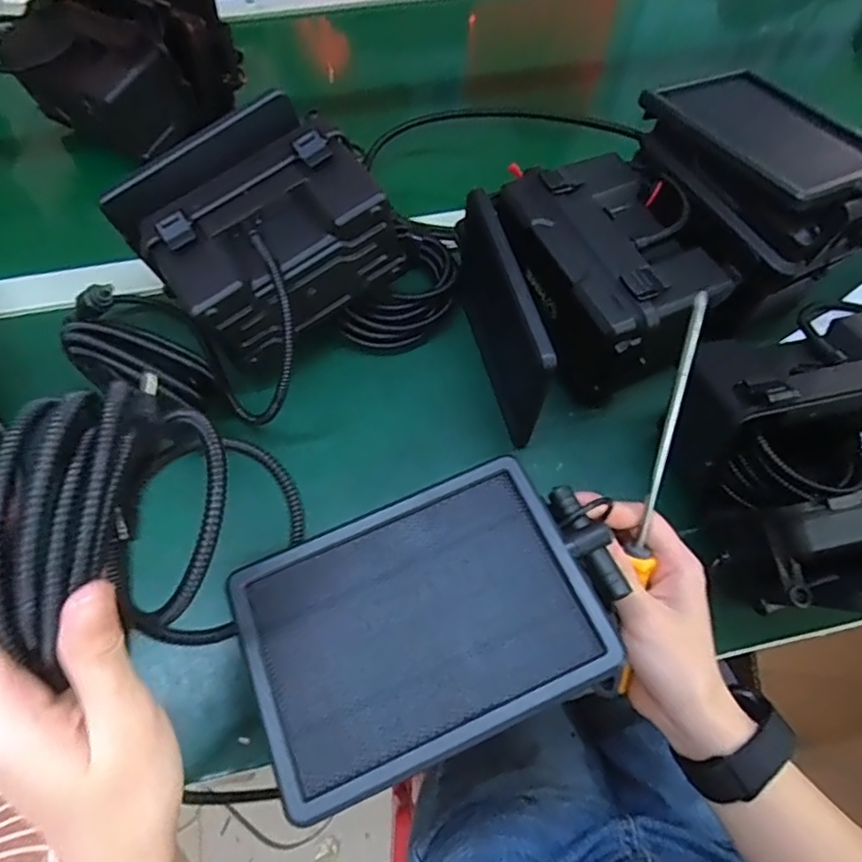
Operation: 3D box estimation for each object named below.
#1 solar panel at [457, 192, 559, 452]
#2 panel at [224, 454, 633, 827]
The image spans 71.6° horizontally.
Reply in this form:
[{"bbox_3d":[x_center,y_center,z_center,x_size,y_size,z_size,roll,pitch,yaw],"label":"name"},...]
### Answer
[{"bbox_3d":[0.052,-0.090,0.462,0.014,0.122,0.176,-14,63,-7],"label":"solar panel"},{"bbox_3d":[0.001,0.086,0.291,0.178,0.016,0.118,-21,64,-11],"label":"panel"}]

